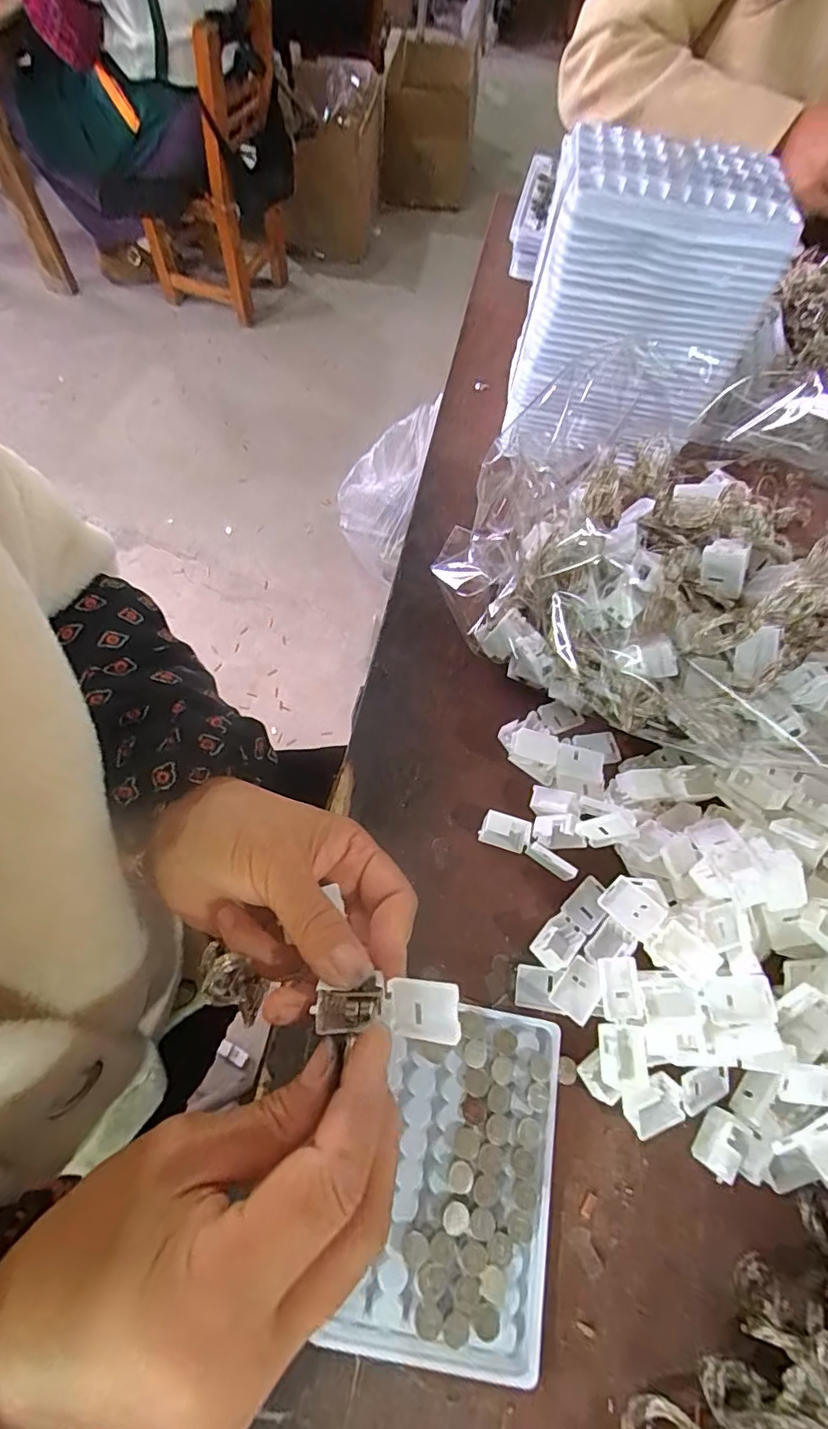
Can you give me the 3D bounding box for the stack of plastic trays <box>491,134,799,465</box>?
[{"bbox_3d":[0.141,-0.251,0.360,0.135,0.157,0.072,15,66,3],"label":"stack of plastic trays"}]

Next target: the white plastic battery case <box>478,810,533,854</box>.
[{"bbox_3d":[0.051,0.065,0.304,0.027,0.014,0.016,17,66,4],"label":"white plastic battery case"}]

